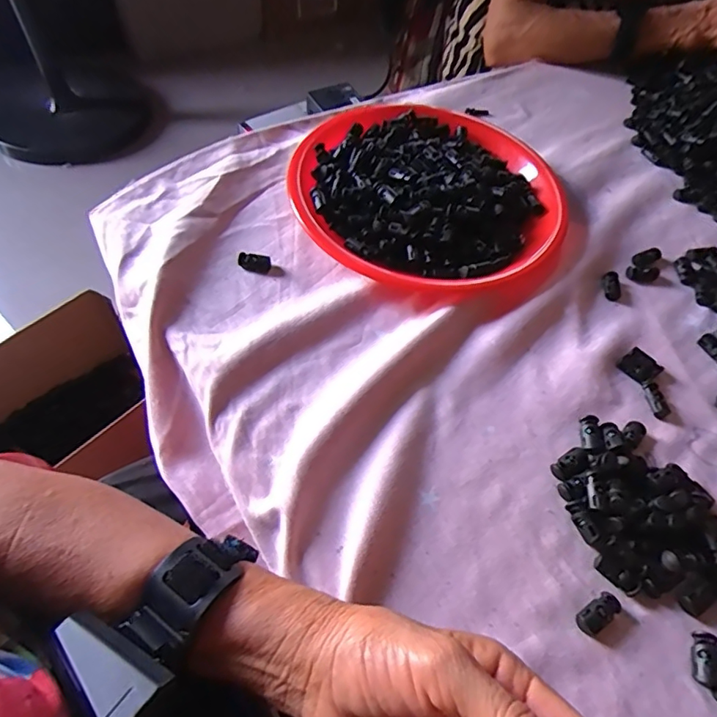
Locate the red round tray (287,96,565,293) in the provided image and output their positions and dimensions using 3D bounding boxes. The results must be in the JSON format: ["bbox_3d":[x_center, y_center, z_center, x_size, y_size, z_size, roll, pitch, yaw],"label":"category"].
[{"bbox_3d":[0.068,-0.165,0.482,0.247,0.044,0.235,2,57,-4],"label":"red round tray"}]

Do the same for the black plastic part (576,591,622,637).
[{"bbox_3d":[0.144,0.153,0.298,0.029,0.006,0.015,-24,63,-19],"label":"black plastic part"}]

